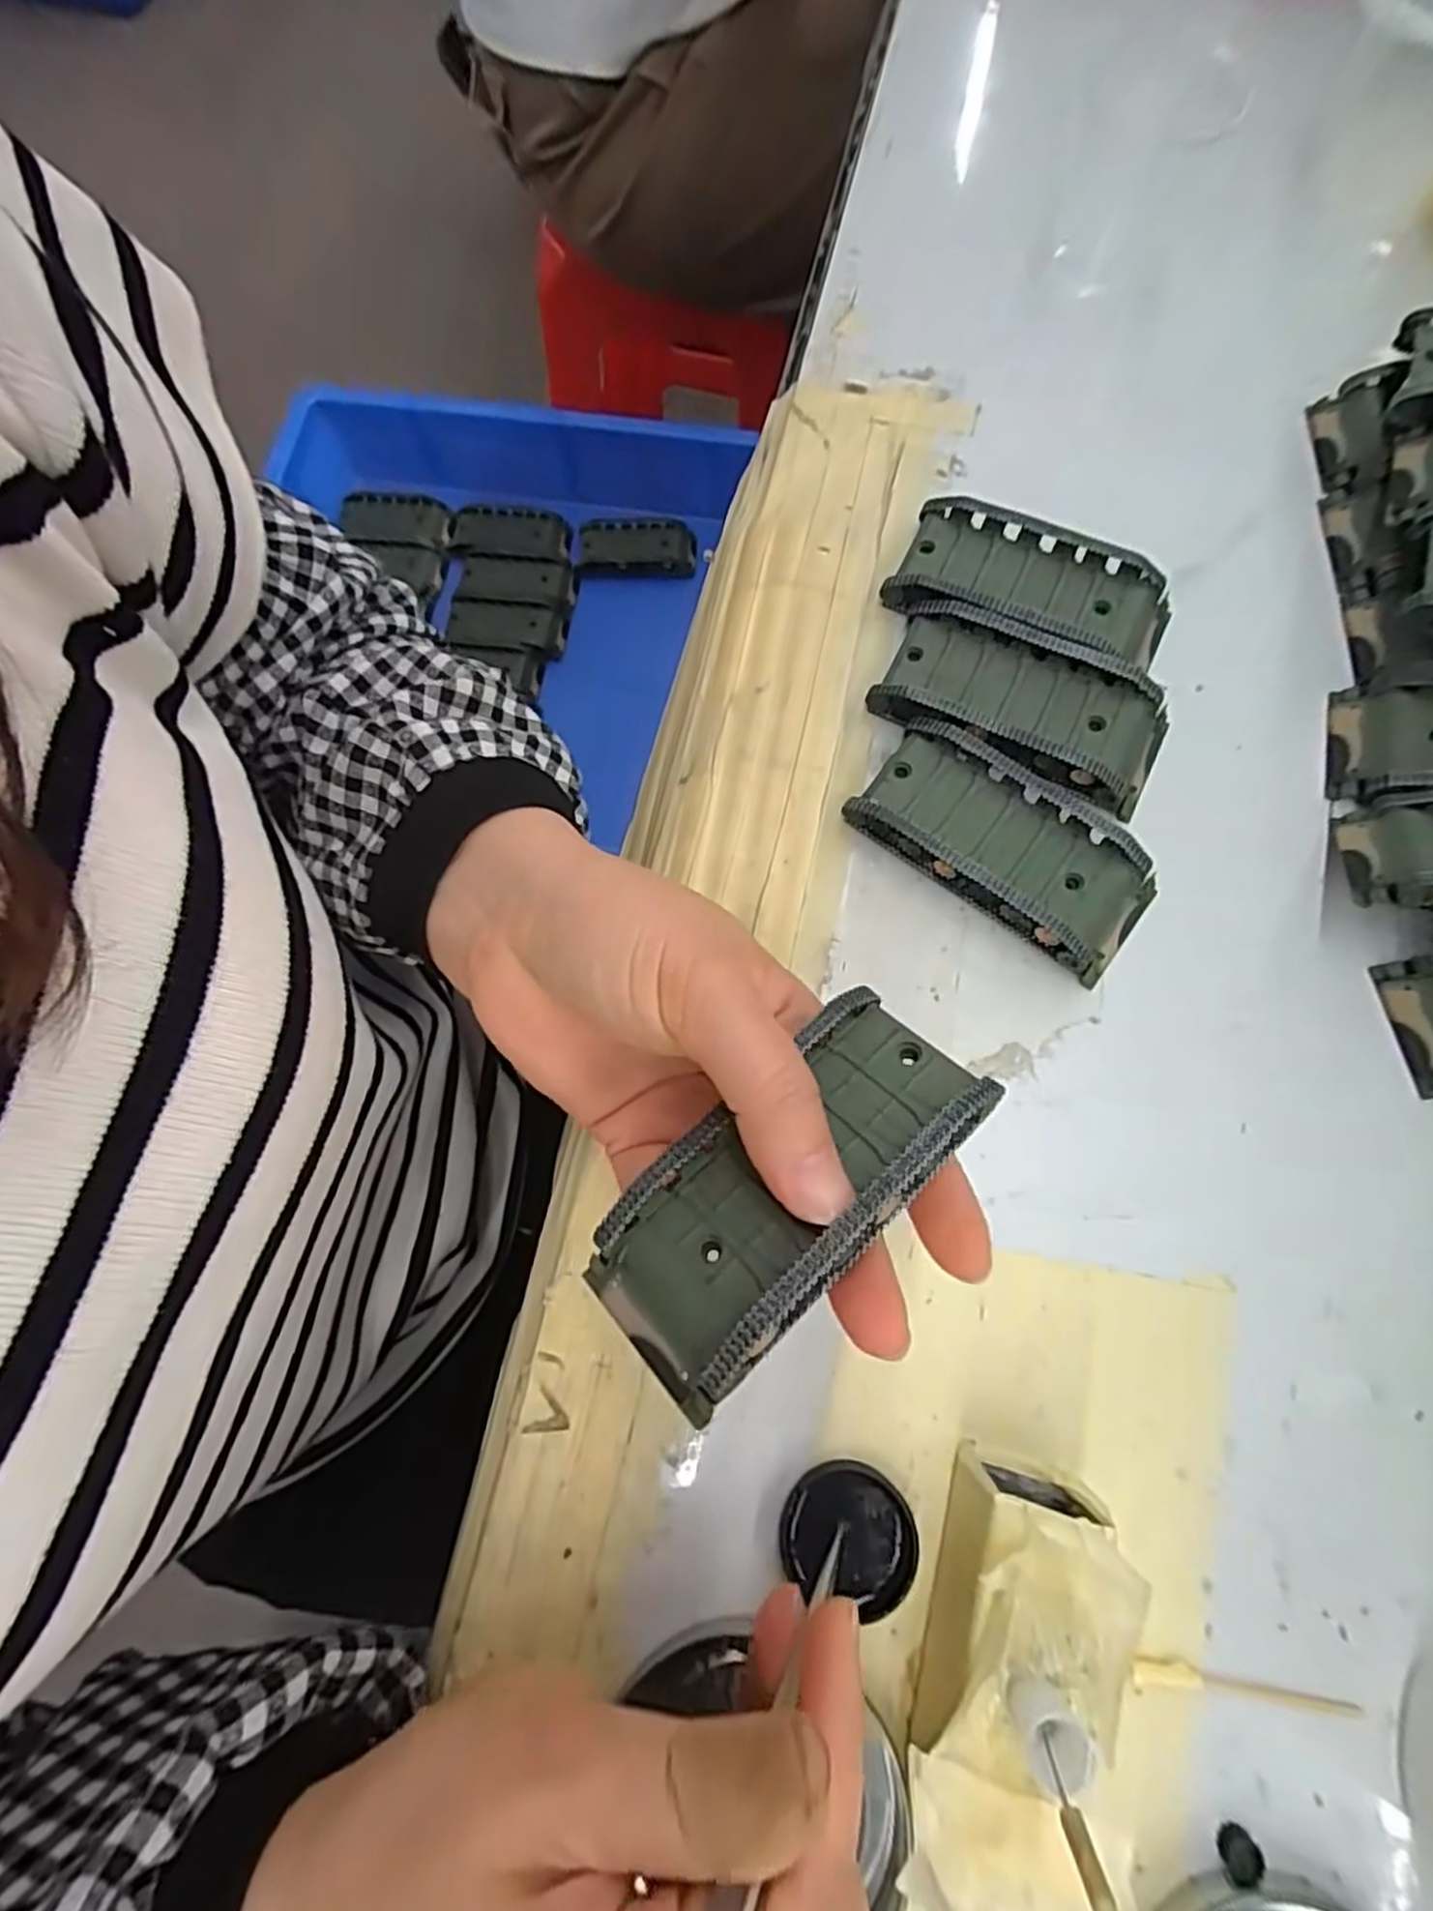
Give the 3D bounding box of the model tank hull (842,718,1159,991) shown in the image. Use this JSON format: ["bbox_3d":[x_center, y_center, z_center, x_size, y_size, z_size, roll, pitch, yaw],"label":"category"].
[{"bbox_3d":[0.095,-0.036,0.250,0.096,0.019,0.045,38,79,10],"label":"model tank hull"}]

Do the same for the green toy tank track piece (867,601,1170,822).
[{"bbox_3d":[0.106,-0.085,0.261,0.095,0.016,0.050,25,77,7],"label":"green toy tank track piece"}]

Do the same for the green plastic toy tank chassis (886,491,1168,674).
[{"bbox_3d":[0.114,-0.132,0.273,0.095,0.017,0.045,25,77,8],"label":"green plastic toy tank chassis"}]

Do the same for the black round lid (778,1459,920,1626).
[{"bbox_3d":[0.036,0.157,0.205,0.035,0.006,0.032,0,75,1],"label":"black round lid"}]

